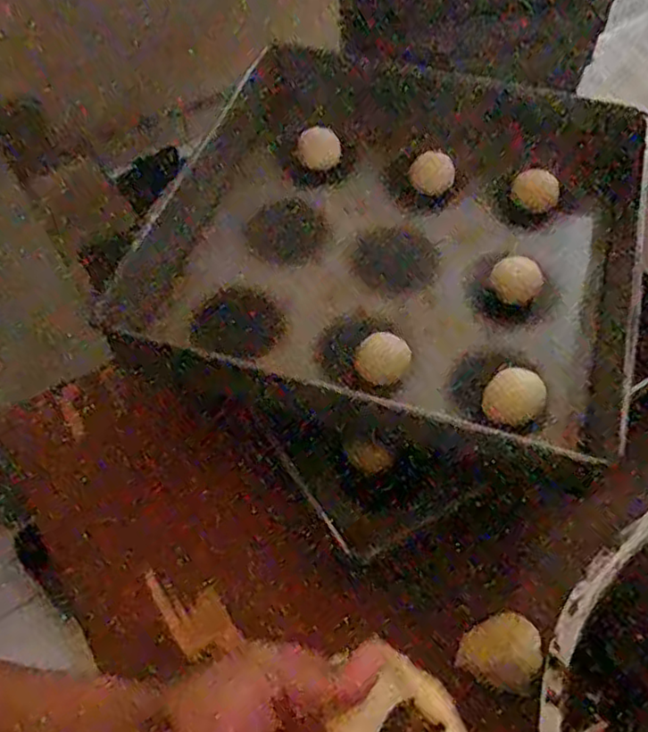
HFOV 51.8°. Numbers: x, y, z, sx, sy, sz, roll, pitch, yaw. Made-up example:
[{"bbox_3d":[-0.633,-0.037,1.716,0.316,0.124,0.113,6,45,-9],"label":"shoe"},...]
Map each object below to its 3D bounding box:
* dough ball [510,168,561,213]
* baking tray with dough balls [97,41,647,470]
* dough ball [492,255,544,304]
[{"bbox_3d":[0.220,-0.179,0.694,0.046,0.032,0.040,23,59,14],"label":"dough ball"},{"bbox_3d":[0.077,-0.124,0.637,0.445,0.079,0.391,15,65,1],"label":"baking tray with dough balls"},{"bbox_3d":[0.181,-0.080,0.630,0.044,0.031,0.036,23,59,14],"label":"dough ball"}]

